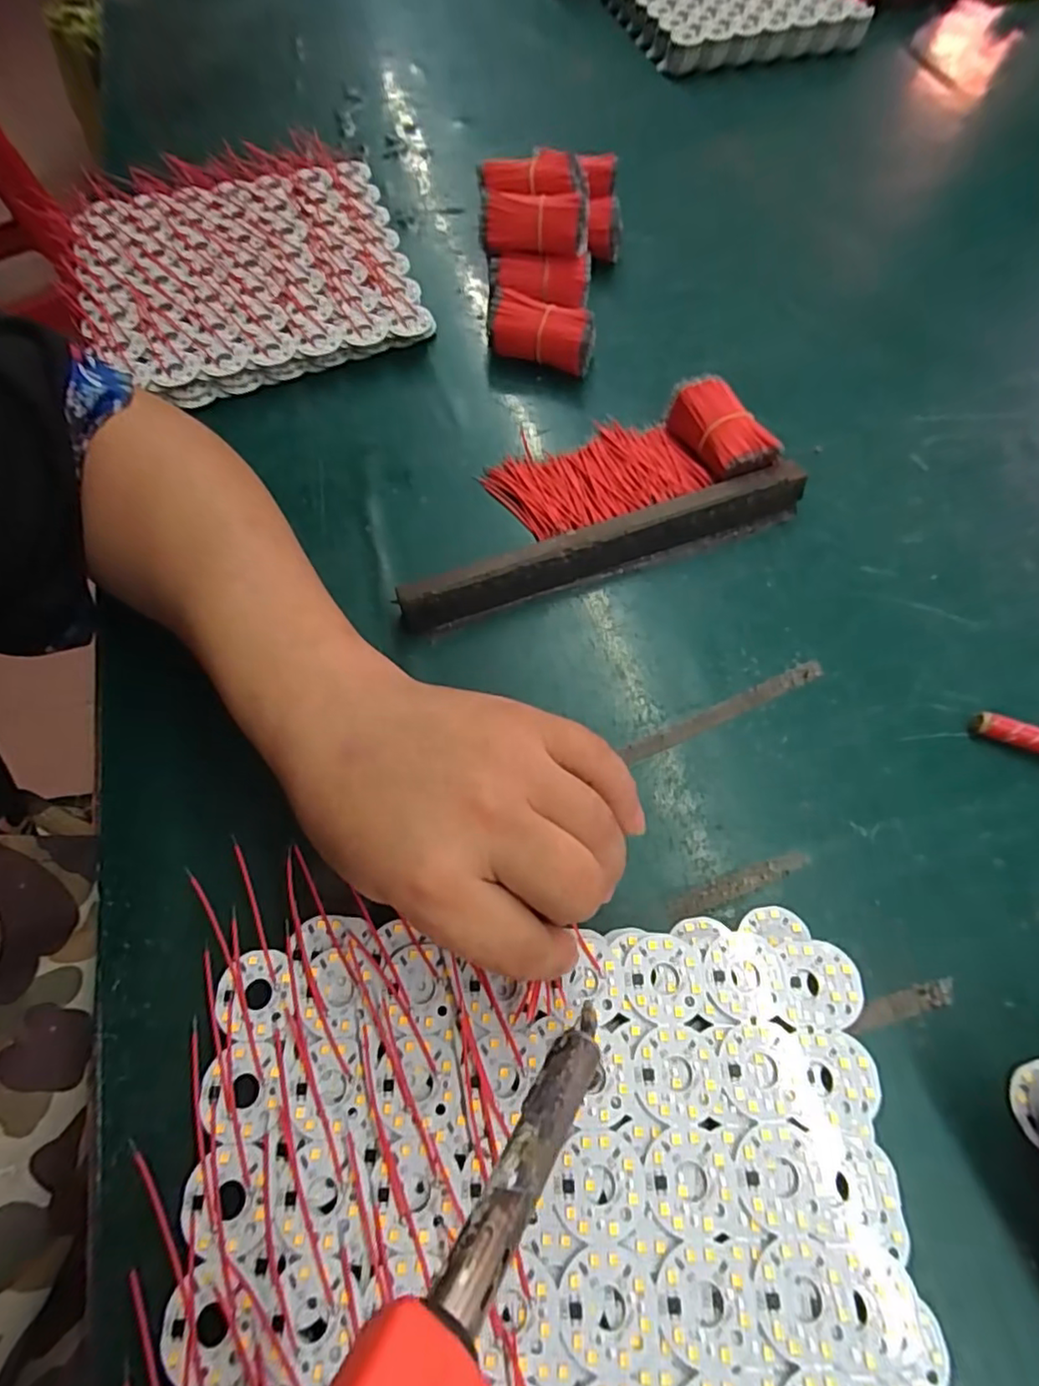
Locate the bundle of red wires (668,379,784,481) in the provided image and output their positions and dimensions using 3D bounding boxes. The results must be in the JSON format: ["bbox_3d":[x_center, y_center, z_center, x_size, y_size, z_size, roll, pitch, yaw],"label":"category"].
[{"bbox_3d":[0.117,-0.153,0.366,0.033,0.036,0.070,-19,65,-10],"label":"bundle of red wires"}]

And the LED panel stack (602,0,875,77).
[{"bbox_3d":[0.211,-0.728,0.648,0.203,0.031,0.224,-16,65,-8],"label":"LED panel stack"}]

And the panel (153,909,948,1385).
[{"bbox_3d":[0.012,0.191,0.199,0.240,0.012,0.216,-1,64,-1],"label":"panel"}]

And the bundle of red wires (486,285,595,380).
[{"bbox_3d":[0.014,-0.238,0.410,0.073,0.033,0.027,18,65,8],"label":"bundle of red wires"}]

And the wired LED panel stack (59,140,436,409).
[{"bbox_3d":[-0.199,-0.307,0.446,0.221,0.025,0.227,-17,65,-9],"label":"wired LED panel stack"}]

